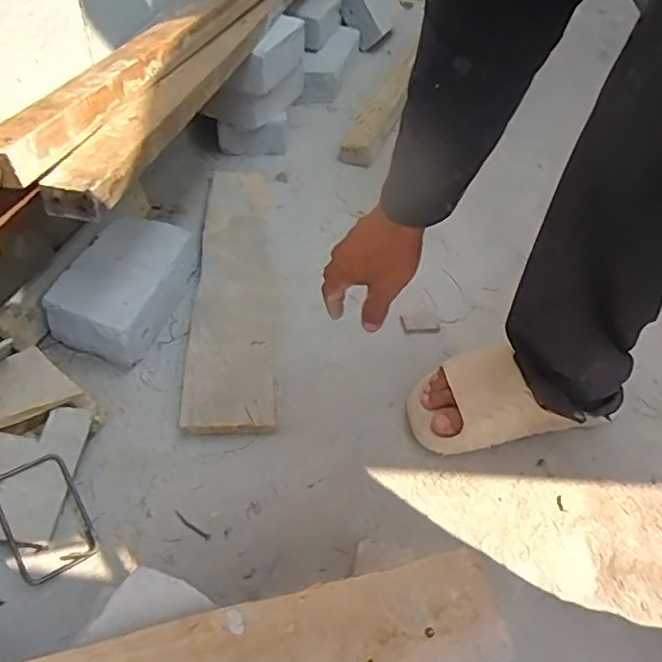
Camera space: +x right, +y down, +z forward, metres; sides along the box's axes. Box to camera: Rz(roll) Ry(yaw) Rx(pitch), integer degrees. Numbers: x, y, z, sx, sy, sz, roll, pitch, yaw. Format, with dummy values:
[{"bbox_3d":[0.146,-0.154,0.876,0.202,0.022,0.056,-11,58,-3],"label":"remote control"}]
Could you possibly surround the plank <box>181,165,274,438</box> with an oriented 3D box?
[{"bbox_3d":[-0.150,-0.092,0.880,0.110,0.030,0.571,0,47,-8],"label":"plank"}]

